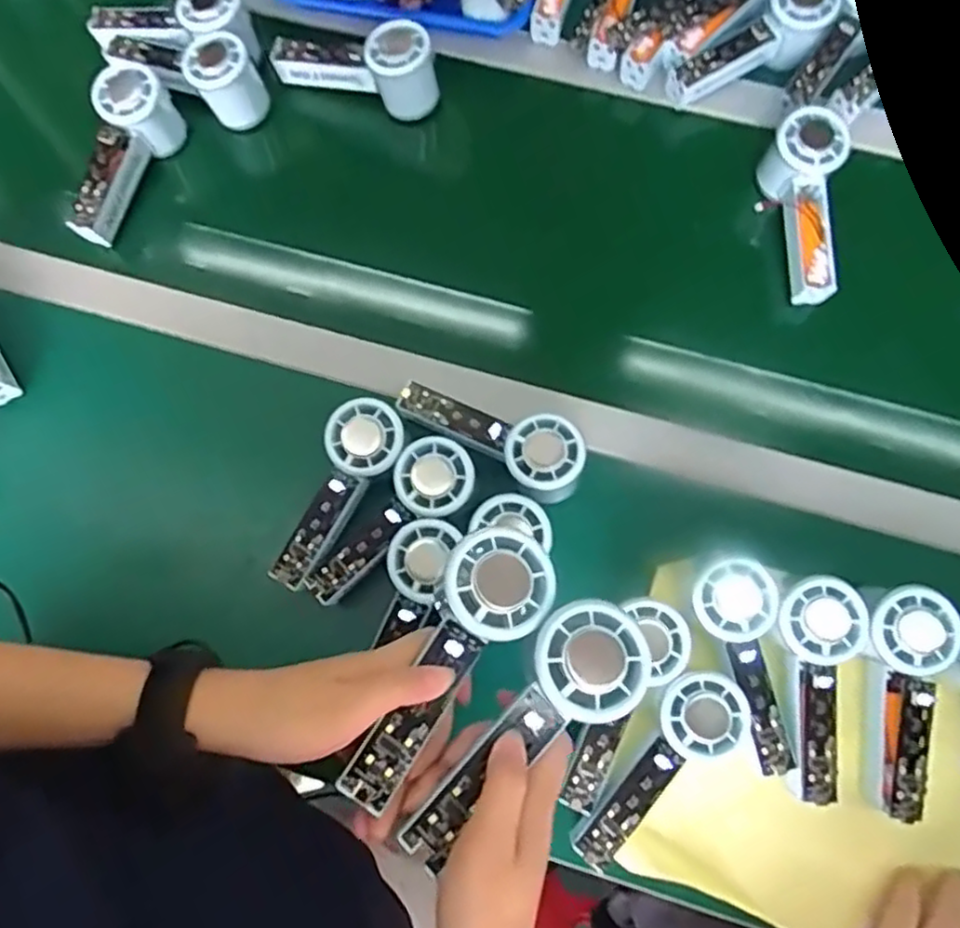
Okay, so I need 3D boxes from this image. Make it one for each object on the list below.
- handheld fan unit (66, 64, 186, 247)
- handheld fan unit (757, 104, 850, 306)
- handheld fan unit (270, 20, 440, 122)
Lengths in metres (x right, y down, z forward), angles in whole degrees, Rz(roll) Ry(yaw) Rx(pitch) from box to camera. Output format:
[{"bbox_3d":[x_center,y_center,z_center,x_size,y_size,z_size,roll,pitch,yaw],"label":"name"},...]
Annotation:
[{"bbox_3d":[-0.325,-0.271,0.593,0.053,0.056,0.148,23,78,7],"label":"handheld fan unit"},{"bbox_3d":[0.276,-0.215,0.564,0.057,0.051,0.156,-4,90,1],"label":"handheld fan unit"},{"bbox_3d":[-0.112,-0.365,0.609,0.151,0.059,0.048,17,78,5],"label":"handheld fan unit"}]

